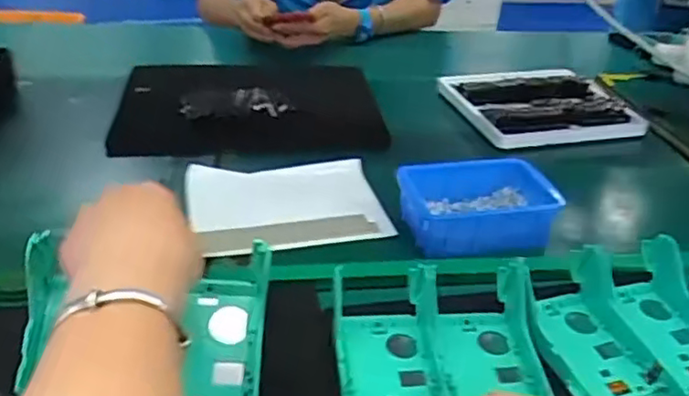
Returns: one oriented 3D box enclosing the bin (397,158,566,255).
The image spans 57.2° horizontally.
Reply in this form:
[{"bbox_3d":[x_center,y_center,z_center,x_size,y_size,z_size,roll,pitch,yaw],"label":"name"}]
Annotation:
[{"bbox_3d":[0.138,0.008,0.639,0.156,0.056,0.095,-2,32,-10],"label":"bin"}]

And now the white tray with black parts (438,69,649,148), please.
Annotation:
[{"bbox_3d":[0.279,-0.138,0.912,0.233,0.024,0.203,-3,33,-12],"label":"white tray with black parts"}]

